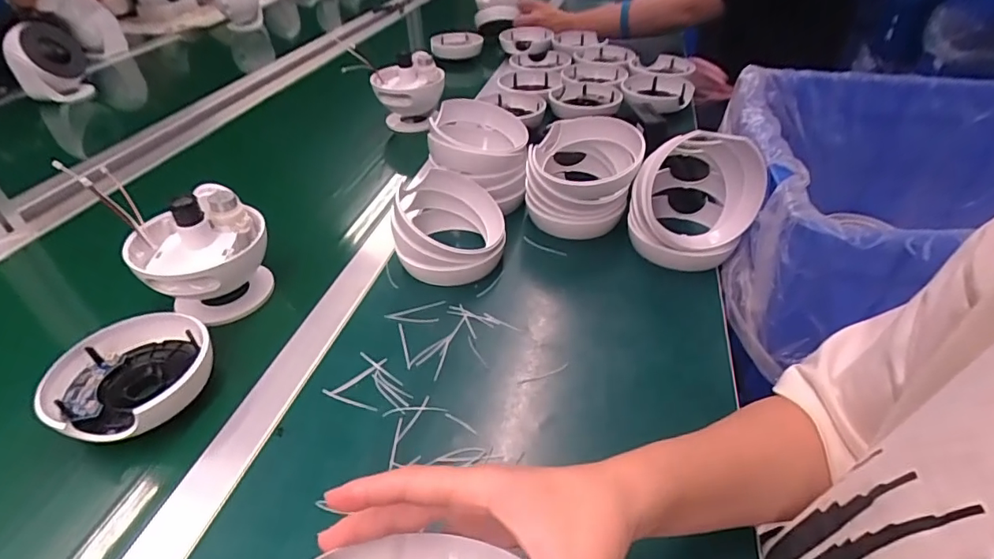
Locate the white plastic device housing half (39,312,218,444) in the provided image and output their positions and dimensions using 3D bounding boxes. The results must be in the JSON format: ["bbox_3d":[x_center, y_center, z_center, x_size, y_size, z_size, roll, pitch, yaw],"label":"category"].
[{"bbox_3d":[-0.288,0.079,0.403,0.106,0.038,0.114,-1,39,1],"label":"white plastic device housing half"}]

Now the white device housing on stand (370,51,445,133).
[{"bbox_3d":[-0.142,-0.303,0.825,0.111,0.109,0.077,-7,39,-5],"label":"white device housing on stand"}]

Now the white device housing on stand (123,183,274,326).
[{"bbox_3d":[-0.279,-0.024,0.484,0.109,0.110,0.099,-24,44,-24],"label":"white device housing on stand"}]

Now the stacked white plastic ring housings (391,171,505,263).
[{"bbox_3d":[-0.046,-0.059,0.528,0.103,0.083,0.119,0,39,3],"label":"stacked white plastic ring housings"}]

